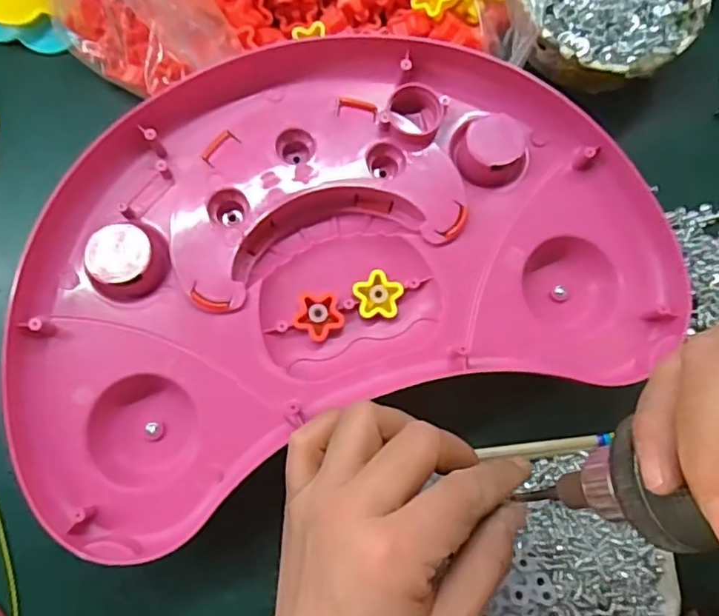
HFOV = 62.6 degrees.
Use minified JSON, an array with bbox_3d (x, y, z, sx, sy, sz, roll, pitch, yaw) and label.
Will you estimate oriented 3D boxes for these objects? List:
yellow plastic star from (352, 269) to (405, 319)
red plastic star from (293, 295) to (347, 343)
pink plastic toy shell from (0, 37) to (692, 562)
[{"bbox_3d":[0.011,-0.008,0.321,0.026,0.005,0.026,-2,79,-4],"label":"yellow plastic star"},{"bbox_3d":[-0.022,0.003,0.317,0.026,0.006,0.024,32,79,3],"label":"red plastic star"},{"bbox_3d":[-0.016,-0.030,0.322,0.336,0.042,0.230,-18,80,-7],"label":"pink plastic toy shell"}]

